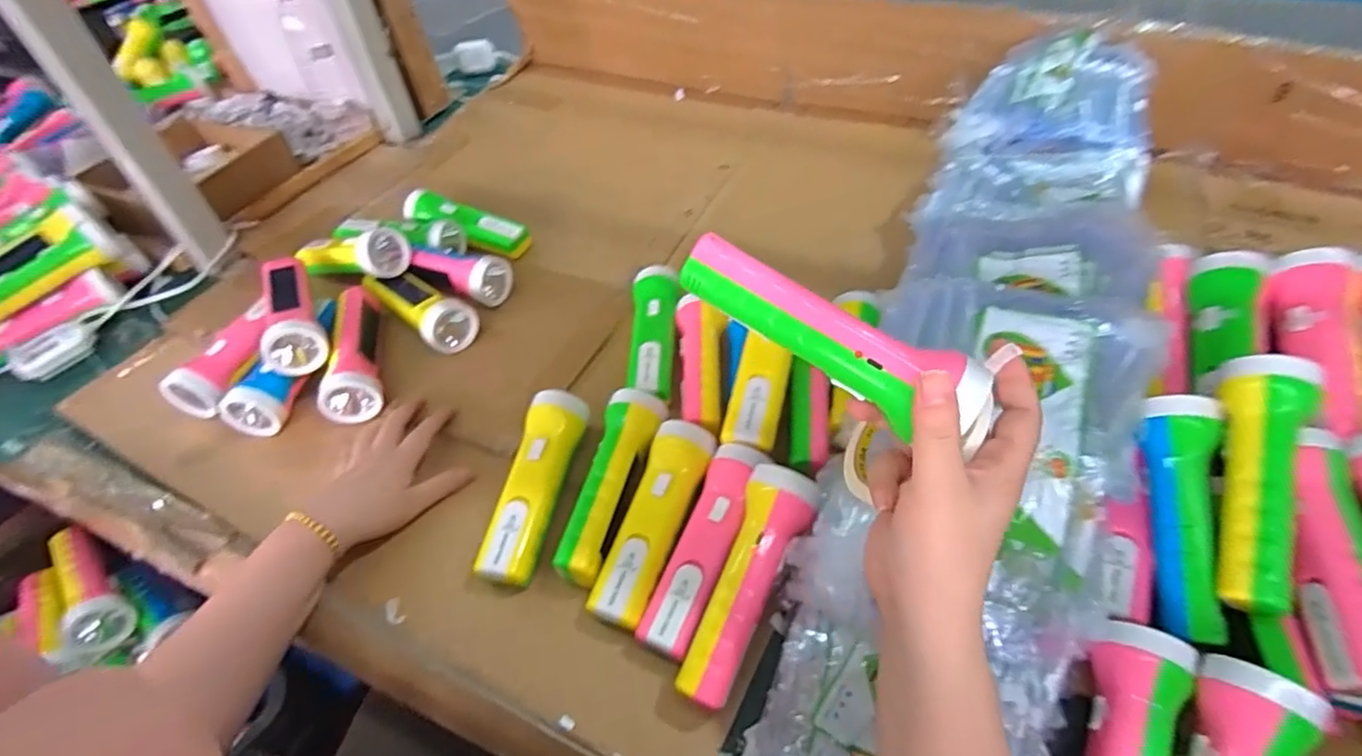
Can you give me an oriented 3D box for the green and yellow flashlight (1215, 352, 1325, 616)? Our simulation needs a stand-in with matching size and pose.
[{"bbox_3d":[0.381,0.066,0.412,0.055,0.041,0.166,14,74,17],"label":"green and yellow flashlight"}]

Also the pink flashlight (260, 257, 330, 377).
[{"bbox_3d":[-0.406,-0.068,0.656,0.055,0.059,0.160,-25,50,-18],"label":"pink flashlight"}]

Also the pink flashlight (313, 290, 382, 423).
[{"bbox_3d":[-0.335,-0.028,0.649,0.049,0.047,0.155,-13,48,-8],"label":"pink flashlight"}]

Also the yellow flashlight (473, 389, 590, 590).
[{"bbox_3d":[-0.124,0.090,0.530,0.052,0.052,0.167,8,49,12],"label":"yellow flashlight"}]

